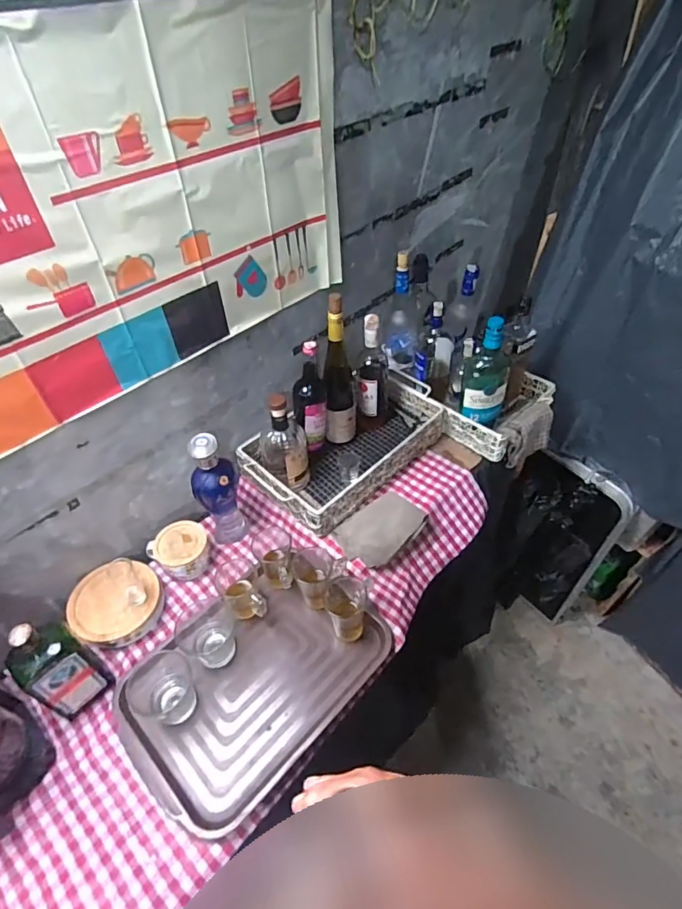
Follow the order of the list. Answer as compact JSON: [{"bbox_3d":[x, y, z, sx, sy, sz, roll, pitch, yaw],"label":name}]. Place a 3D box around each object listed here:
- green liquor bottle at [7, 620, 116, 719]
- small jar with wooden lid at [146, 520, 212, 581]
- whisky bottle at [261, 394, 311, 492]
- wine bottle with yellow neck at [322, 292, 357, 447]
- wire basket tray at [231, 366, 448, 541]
[{"bbox_3d":[-0.438,0.316,0.739,0.080,0.218,0.091,28,53,26],"label":"green liquor bottle"},{"bbox_3d":[-0.306,0.187,0.944,0.097,0.081,0.094,-1,46,1],"label":"small jar with wooden lid"},{"bbox_3d":[-0.113,-0.022,0.968,0.092,0.227,0.094,-10,47,-8],"label":"whisky bottle"},{"bbox_3d":[-0.002,-0.160,0.991,0.065,0.320,0.068,0,46,2],"label":"wine bottle with yellow neck"},{"bbox_3d":[0.014,-0.031,1.076,0.454,0.082,0.252,-36,55,-28],"label":"wire basket tray"}]

